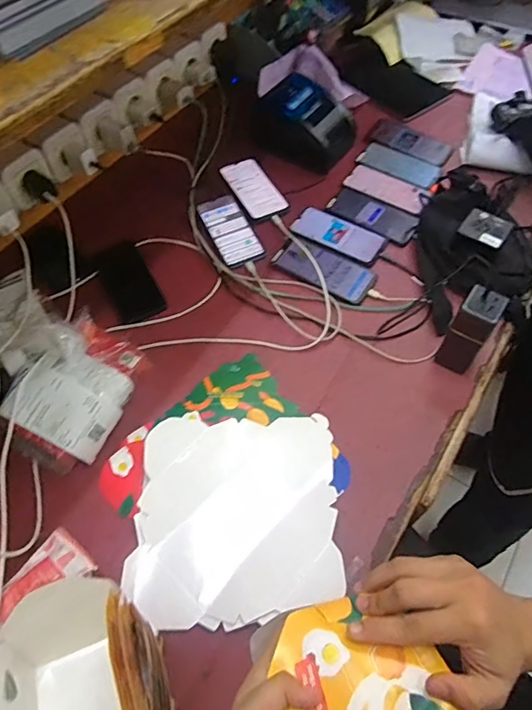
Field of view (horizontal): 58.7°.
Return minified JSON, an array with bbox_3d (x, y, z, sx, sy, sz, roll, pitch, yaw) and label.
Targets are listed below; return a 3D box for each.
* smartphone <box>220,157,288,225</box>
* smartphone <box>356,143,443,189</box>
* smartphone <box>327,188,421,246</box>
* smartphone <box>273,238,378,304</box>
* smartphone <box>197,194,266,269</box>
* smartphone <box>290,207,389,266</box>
[{"bbox_3d":[-0.021,-0.320,0.903,0.081,0.005,0.171,-22,61,-13],"label":"smartphone"},{"bbox_3d":[0.269,-0.380,0.949,0.159,0.011,0.070,27,62,16],"label":"smartphone"},{"bbox_3d":[0.197,-0.253,0.862,0.164,0.011,0.070,36,69,24],"label":"smartphone"},{"bbox_3d":[0.098,-0.146,0.792,0.165,0.009,0.074,26,62,16],"label":"smartphone"},{"bbox_3d":[-0.065,-0.225,0.849,0.073,0.010,0.171,-20,60,-12],"label":"smartphone"},{"bbox_3d":[0.127,-0.215,0.838,0.165,0.004,0.072,31,64,18],"label":"smartphone"}]

